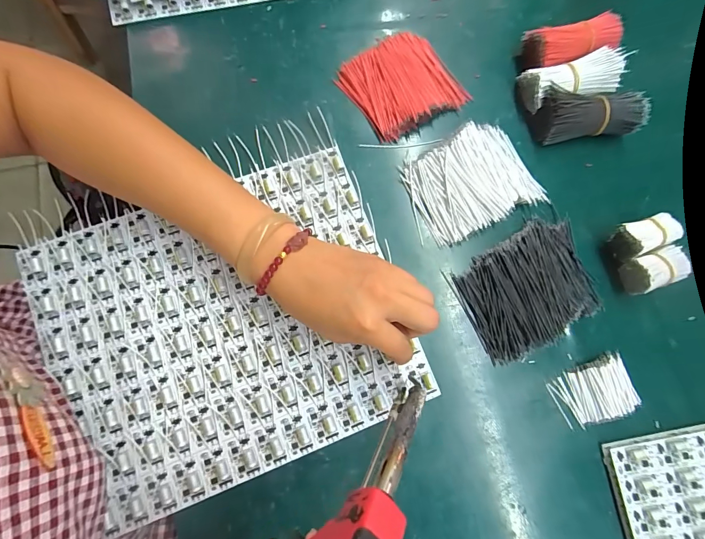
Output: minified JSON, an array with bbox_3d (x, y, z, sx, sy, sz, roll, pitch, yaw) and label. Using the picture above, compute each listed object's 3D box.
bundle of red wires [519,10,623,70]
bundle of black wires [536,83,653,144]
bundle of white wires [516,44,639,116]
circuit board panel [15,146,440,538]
[{"bbox_3d":[0.215,-0.219,0.362,0.094,0.034,0.041,-8,80,-3],"label":"bundle of red wires"},{"bbox_3d":[0.224,-0.149,0.347,0.094,0.034,0.044,-6,80,-3],"label":"bundle of black wires"},{"bbox_3d":[0.209,-0.183,0.351,0.088,0.039,0.038,-12,80,-4],"label":"bundle of white wires"},{"bbox_3d":[-0.102,0.047,0.309,0.280,0.015,0.241,-21,81,-5],"label":"circuit board panel"}]

